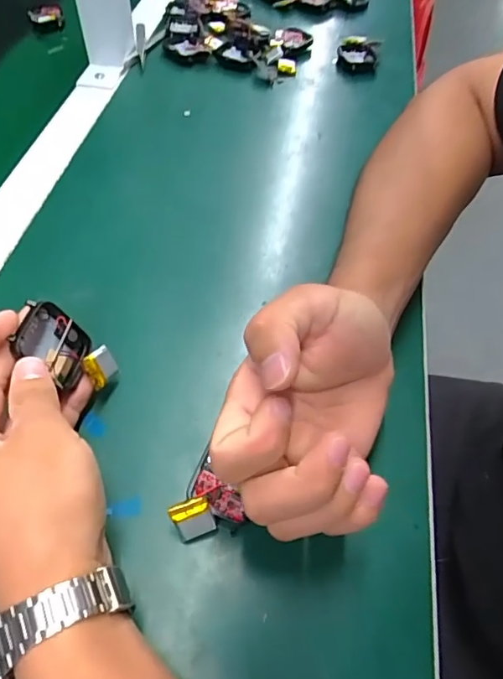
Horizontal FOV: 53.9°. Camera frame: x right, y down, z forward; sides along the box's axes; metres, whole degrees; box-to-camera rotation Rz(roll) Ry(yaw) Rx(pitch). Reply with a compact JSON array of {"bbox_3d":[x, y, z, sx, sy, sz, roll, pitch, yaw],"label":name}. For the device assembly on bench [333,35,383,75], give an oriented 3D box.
[{"bbox_3d":[0.117,-0.316,0.549,0.046,0.017,0.064,13,54,5],"label":"device assembly on bench"}]

